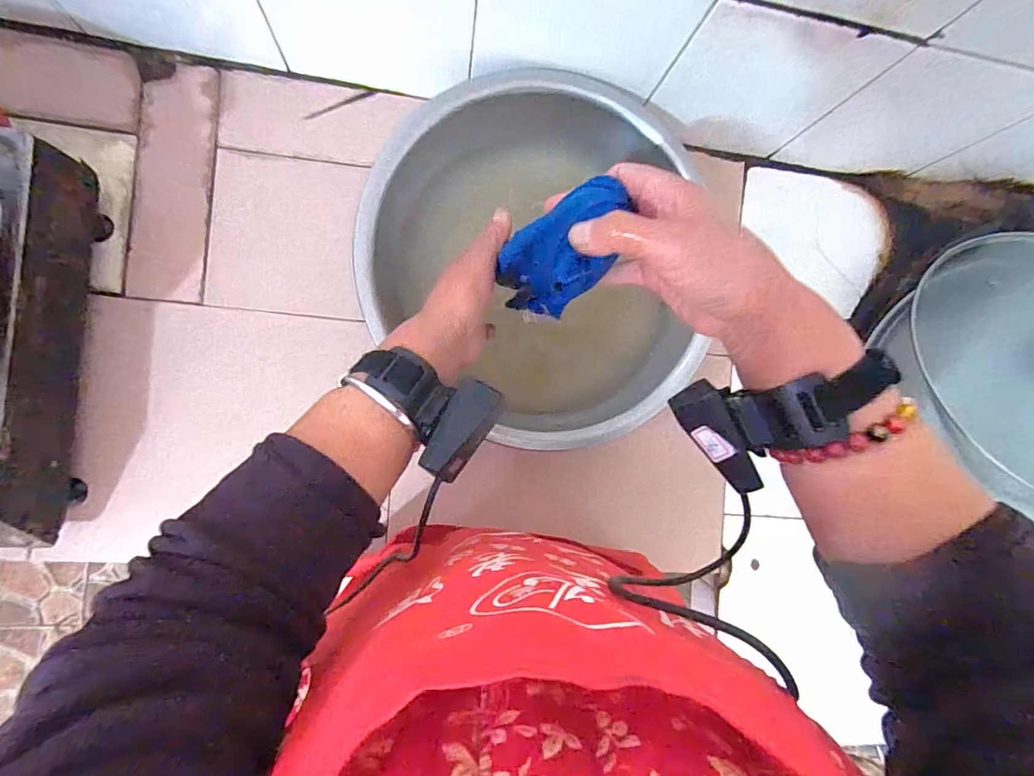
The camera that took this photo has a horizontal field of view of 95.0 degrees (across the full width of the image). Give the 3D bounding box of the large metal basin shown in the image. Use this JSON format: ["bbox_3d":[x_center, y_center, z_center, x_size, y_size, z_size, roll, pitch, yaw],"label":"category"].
[{"bbox_3d":[0.018,-0.122,0.518,0.348,0.099,0.375,0,88,-9],"label":"large metal basin"}]

